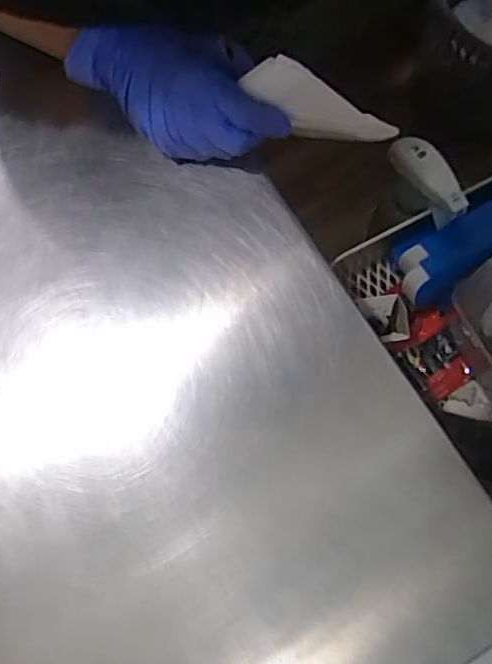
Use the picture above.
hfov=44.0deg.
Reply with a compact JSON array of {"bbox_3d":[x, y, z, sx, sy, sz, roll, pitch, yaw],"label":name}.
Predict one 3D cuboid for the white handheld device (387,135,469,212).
[{"bbox_3d":[0.155,-0.137,0.518,0.025,0.027,0.093,-32,63,-5],"label":"white handheld device"}]

